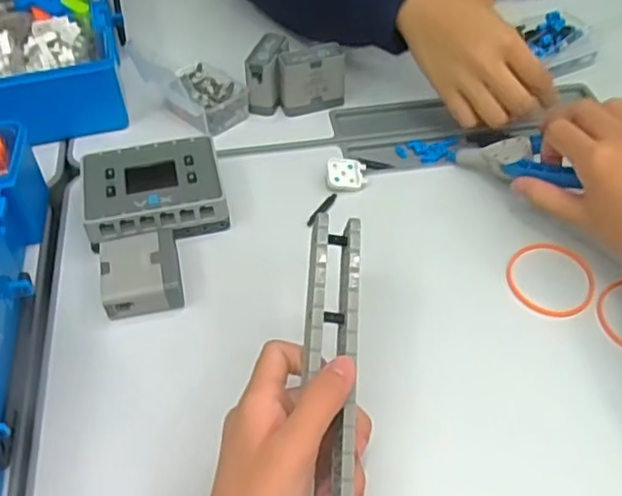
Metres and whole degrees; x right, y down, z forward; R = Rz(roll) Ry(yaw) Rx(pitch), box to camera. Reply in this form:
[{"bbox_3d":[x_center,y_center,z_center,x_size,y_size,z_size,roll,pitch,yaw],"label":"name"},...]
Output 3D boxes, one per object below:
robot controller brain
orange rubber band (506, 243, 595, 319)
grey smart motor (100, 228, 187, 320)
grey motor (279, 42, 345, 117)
[{"bbox_3d":[-0.115,-0.039,0.486,0.097,0.034,0.078,-11,49,-9],"label":"robot controller brain"},{"bbox_3d":[0.165,0.020,0.448,0.057,0.004,0.062,0,48,0],"label":"orange rubber band"},{"bbox_3d":[-0.114,0.020,0.441,0.051,0.025,0.059,-10,49,-8],"label":"grey smart motor"},{"bbox_3d":[0.001,-0.145,0.566,0.055,0.052,0.027,-9,49,-7],"label":"grey motor"}]

